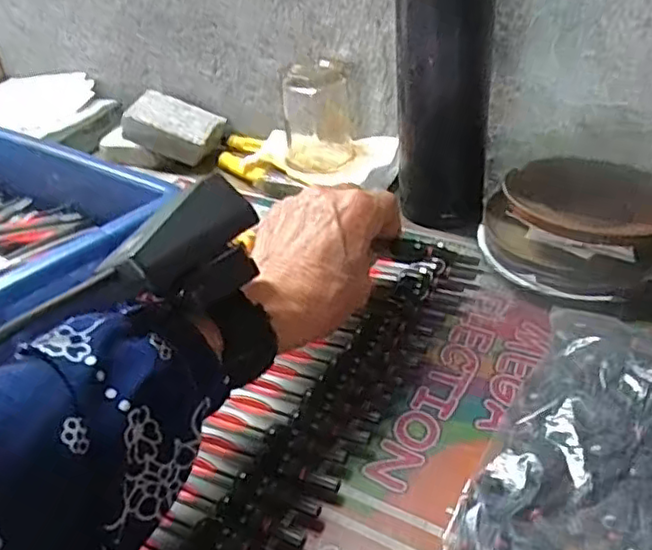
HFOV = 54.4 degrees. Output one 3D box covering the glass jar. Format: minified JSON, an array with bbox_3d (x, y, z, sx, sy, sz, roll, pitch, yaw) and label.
[{"bbox_3d":[-0.007,-0.135,0.529,0.058,0.081,0.054,-5,35,0],"label":"glass jar"}]

